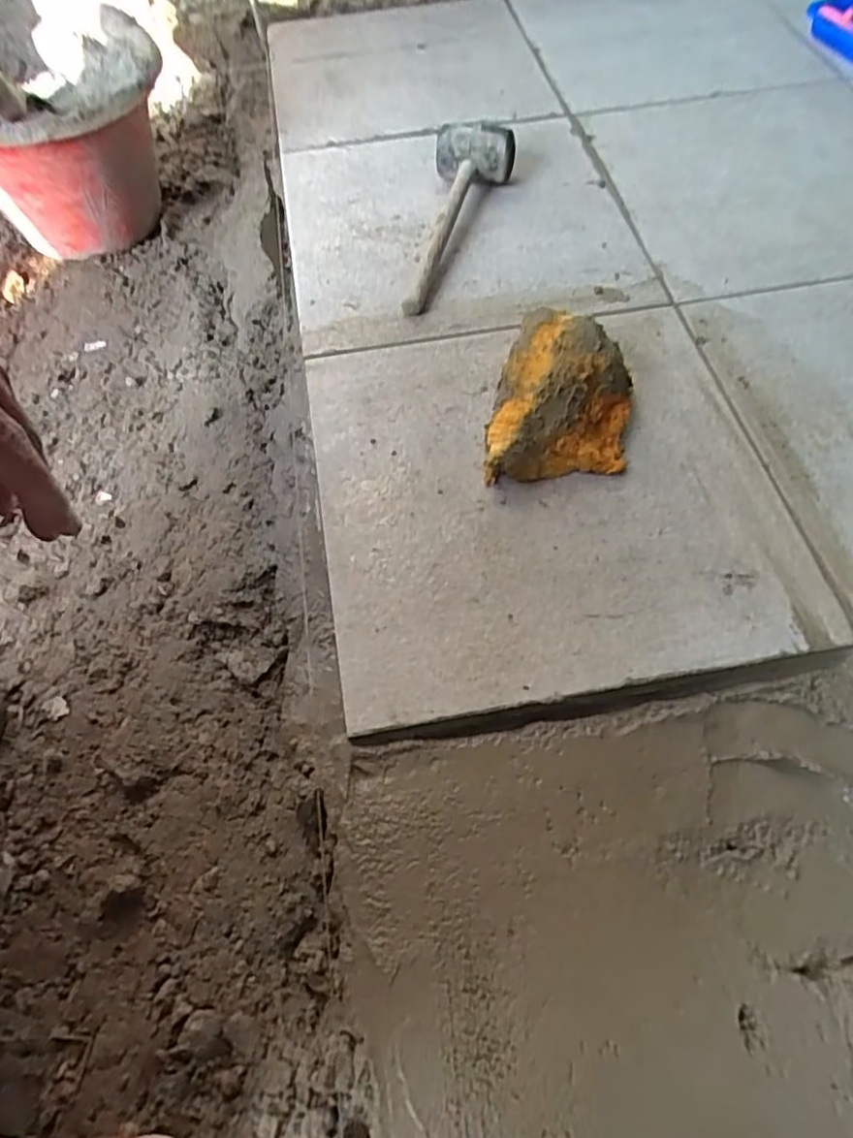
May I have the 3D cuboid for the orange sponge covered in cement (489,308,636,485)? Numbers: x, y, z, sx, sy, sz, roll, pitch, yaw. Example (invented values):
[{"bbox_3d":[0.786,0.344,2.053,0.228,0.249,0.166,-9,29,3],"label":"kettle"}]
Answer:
[{"bbox_3d":[0.123,-0.151,0.582,0.127,0.076,0.151,7,61,6],"label":"orange sponge covered in cement"}]

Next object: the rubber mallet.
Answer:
[{"bbox_3d":[0.039,-0.397,0.723,0.092,0.064,0.276,7,61,6],"label":"rubber mallet"}]

